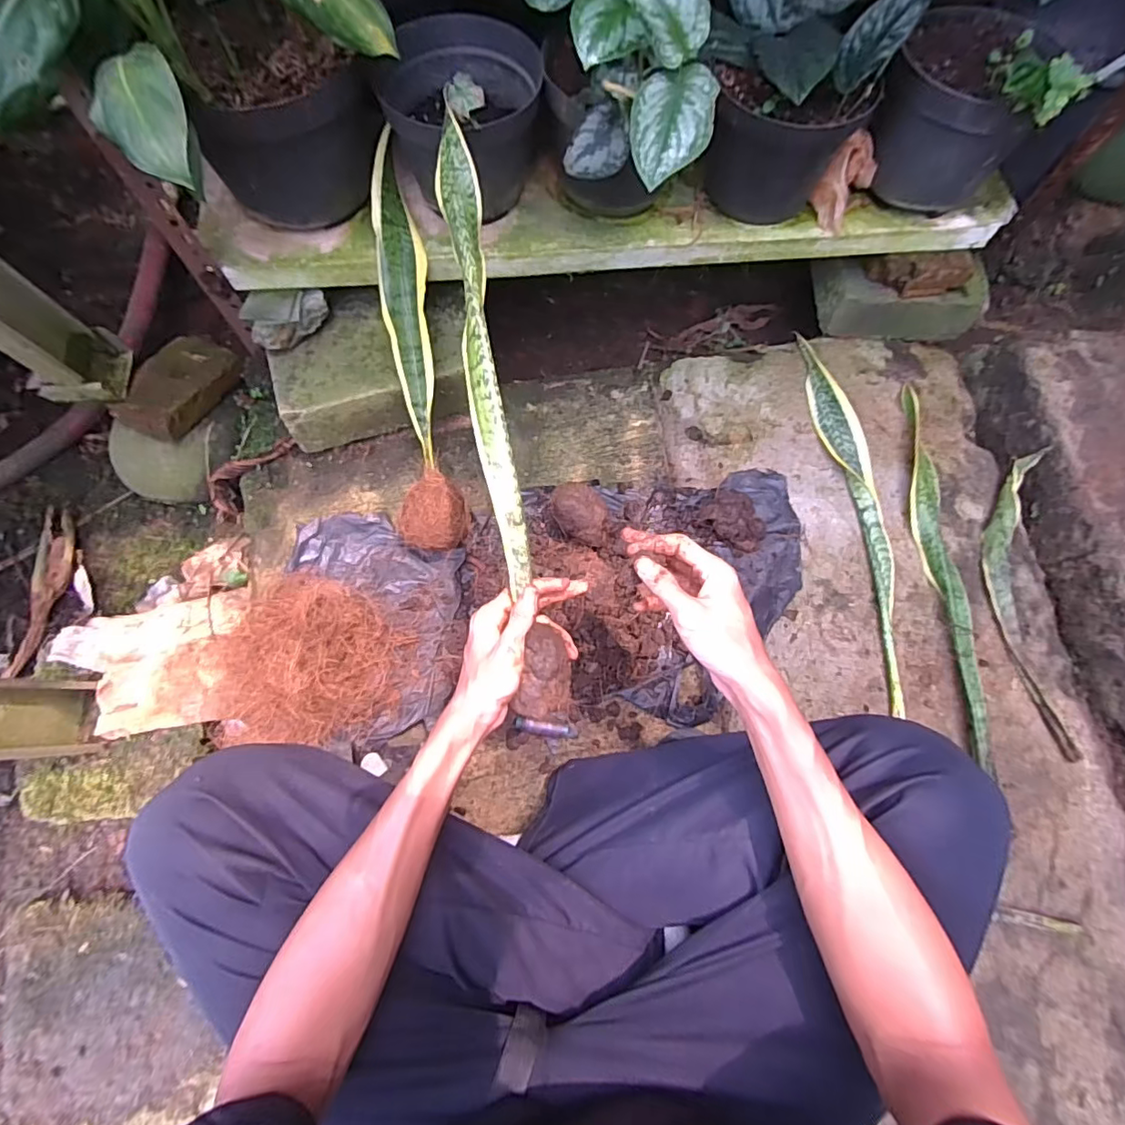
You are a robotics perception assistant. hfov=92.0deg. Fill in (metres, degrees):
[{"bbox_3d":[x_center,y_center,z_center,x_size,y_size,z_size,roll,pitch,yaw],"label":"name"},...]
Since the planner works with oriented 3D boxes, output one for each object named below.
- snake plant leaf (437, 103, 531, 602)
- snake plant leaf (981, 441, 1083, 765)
[{"bbox_3d":[-0.068,-0.177,0.455,0.031,0.027,0.388,-8,84,-5],"label":"snake plant leaf"},{"bbox_3d":[0.581,0.028,0.678,0.092,0.034,0.398,9,71,1],"label":"snake plant leaf"}]

